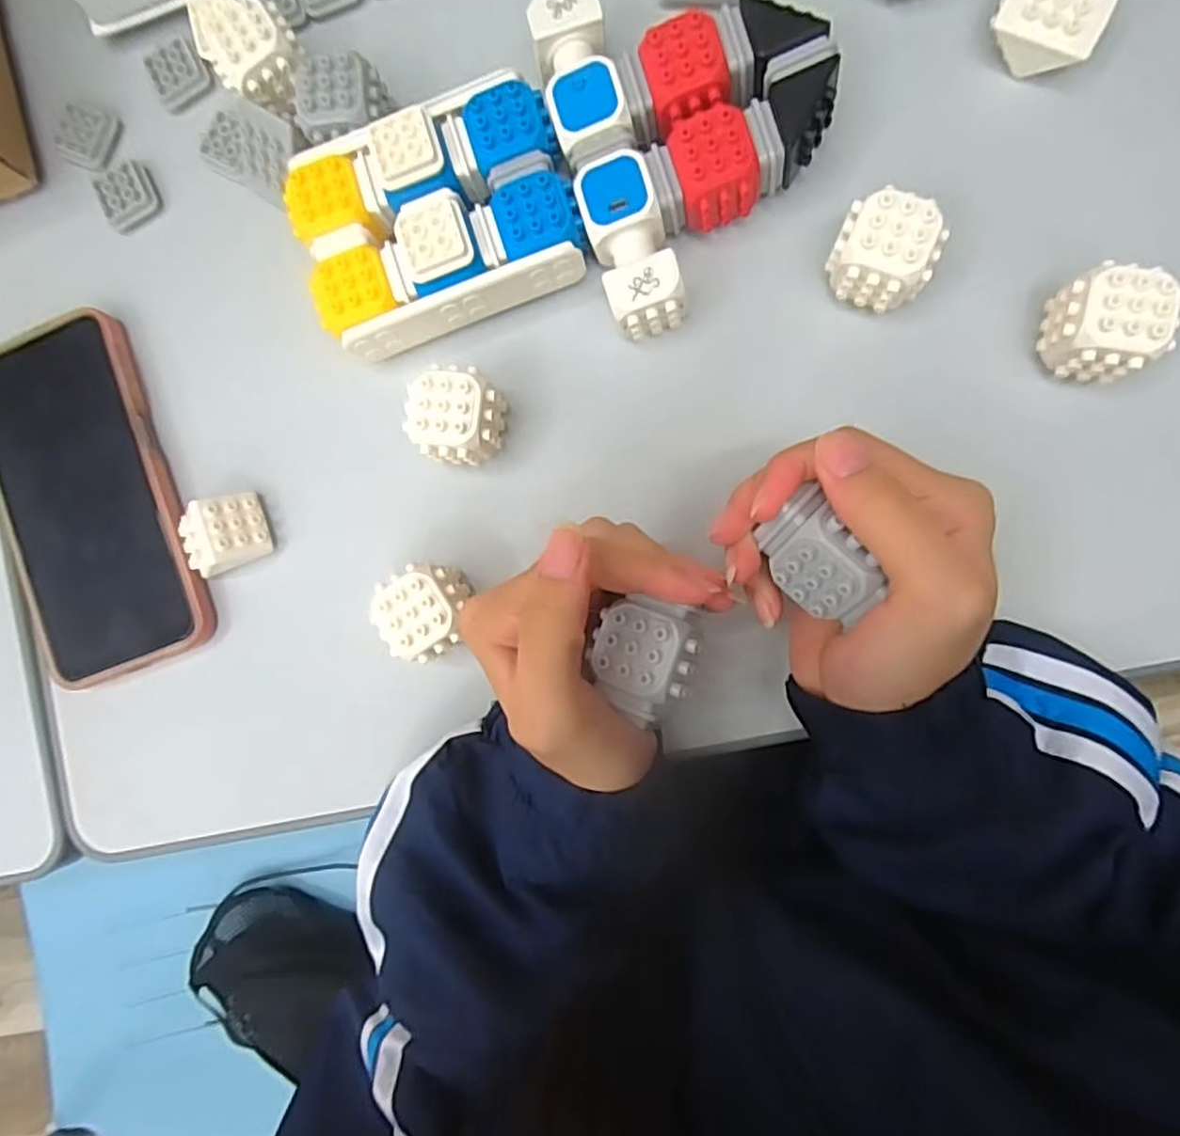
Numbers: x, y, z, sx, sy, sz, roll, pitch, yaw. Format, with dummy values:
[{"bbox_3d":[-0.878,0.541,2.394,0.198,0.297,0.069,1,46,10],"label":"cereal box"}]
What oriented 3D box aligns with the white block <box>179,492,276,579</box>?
[{"bbox_3d":[-0.168,-0.014,0.304,0.037,0.019,0.031,-20,86,6],"label":"white block"}]

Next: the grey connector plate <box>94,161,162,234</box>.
[{"bbox_3d":[-0.223,-0.179,0.322,0.026,0.008,0.028,-25,86,6],"label":"grey connector plate"}]

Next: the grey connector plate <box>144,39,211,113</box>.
[{"bbox_3d":[-0.197,-0.237,0.320,0.026,0.008,0.023,-31,85,5],"label":"grey connector plate"}]

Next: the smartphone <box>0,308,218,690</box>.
[{"bbox_3d":[-0.238,-0.032,0.315,0.085,0.013,0.165,-17,88,6],"label":"smartphone"}]

